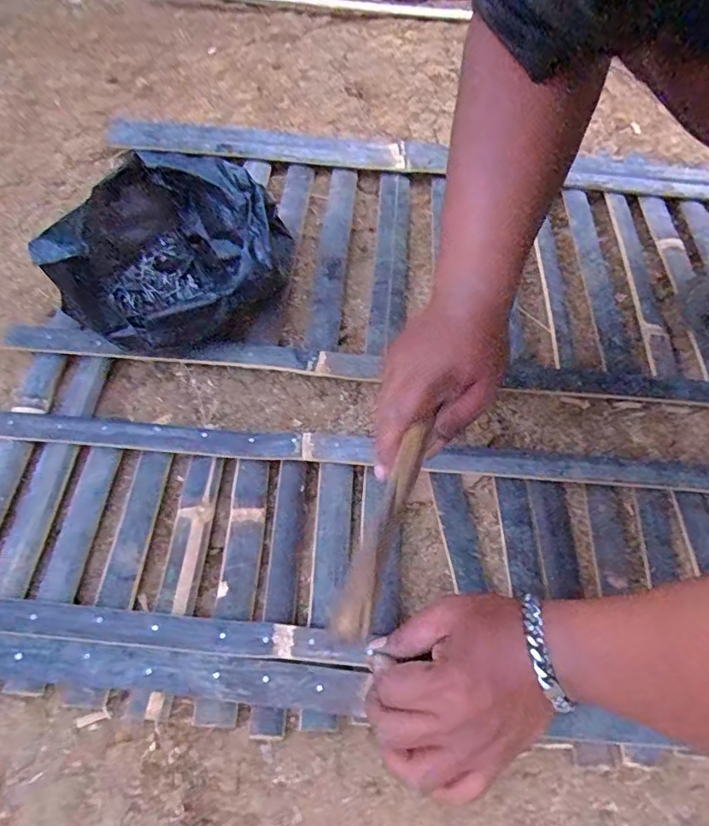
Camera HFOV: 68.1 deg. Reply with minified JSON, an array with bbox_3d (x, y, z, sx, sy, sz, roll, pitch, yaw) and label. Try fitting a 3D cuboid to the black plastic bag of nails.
[{"bbox_3d":[-0.155,-0.146,0.487,0.147,0.144,0.209,11,60,4],"label":"black plastic bag of nails"}]

